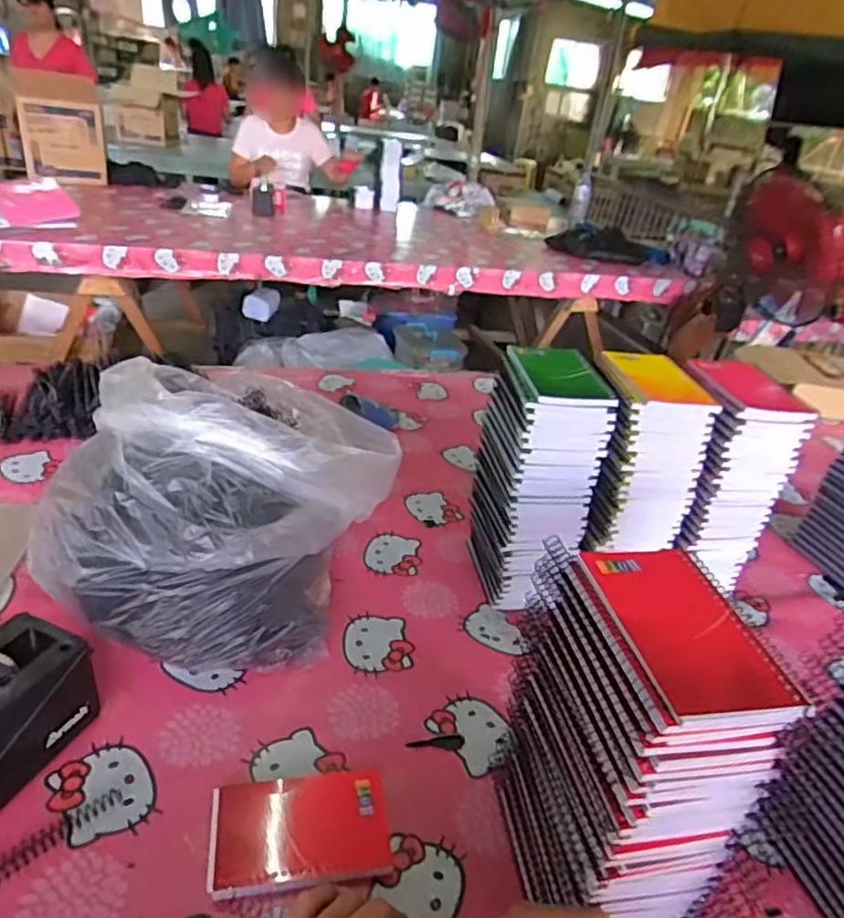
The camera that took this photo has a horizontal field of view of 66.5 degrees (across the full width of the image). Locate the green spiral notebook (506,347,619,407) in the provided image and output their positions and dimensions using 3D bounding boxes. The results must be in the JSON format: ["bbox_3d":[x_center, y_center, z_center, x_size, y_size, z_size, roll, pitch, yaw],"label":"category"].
[{"bbox_3d":[0.140,-0.088,0.663,0.092,0.015,0.130,4,31,-8],"label":"green spiral notebook"}]

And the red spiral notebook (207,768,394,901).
[{"bbox_3d":[-0.095,0.289,0.506,0.134,0.011,0.085,-1,31,-14],"label":"red spiral notebook"}]

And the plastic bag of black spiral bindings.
[{"bbox_3d":[-0.216,0.029,0.716,0.319,0.226,0.363,14,31,11],"label":"plastic bag of black spiral bindings"}]

